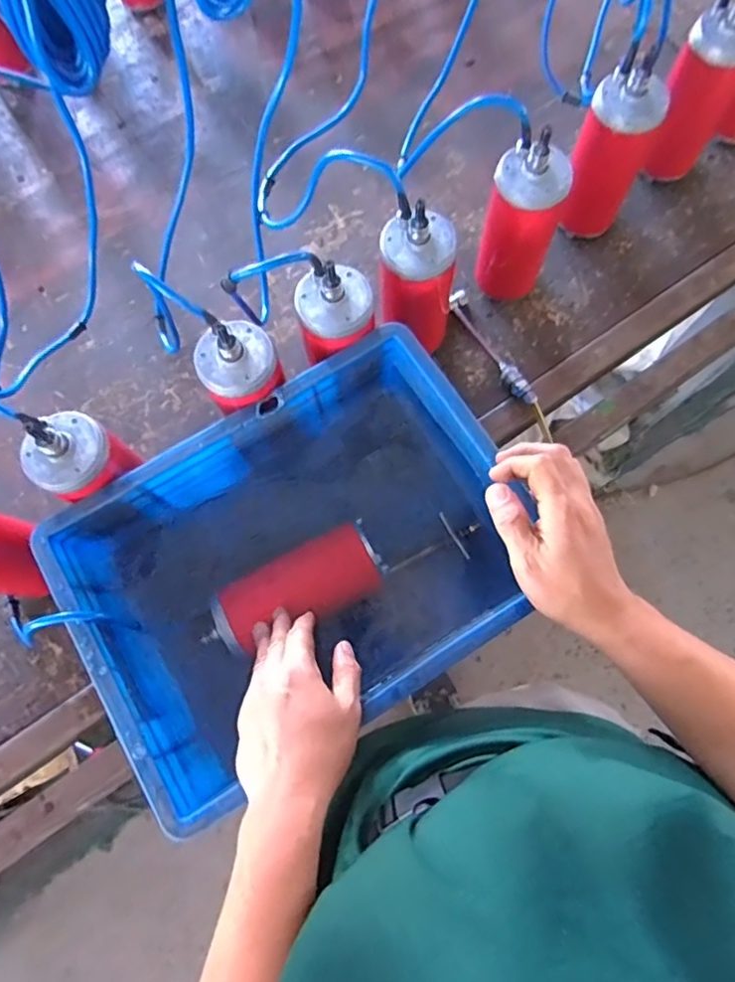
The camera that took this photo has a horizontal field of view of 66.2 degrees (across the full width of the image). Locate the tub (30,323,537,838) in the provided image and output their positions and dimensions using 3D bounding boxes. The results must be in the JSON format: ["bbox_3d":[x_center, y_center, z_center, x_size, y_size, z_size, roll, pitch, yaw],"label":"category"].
[{"bbox_3d":[-0.057,0.066,0.542,0.394,0.107,0.290,-32,77,-6],"label":"tub"}]

